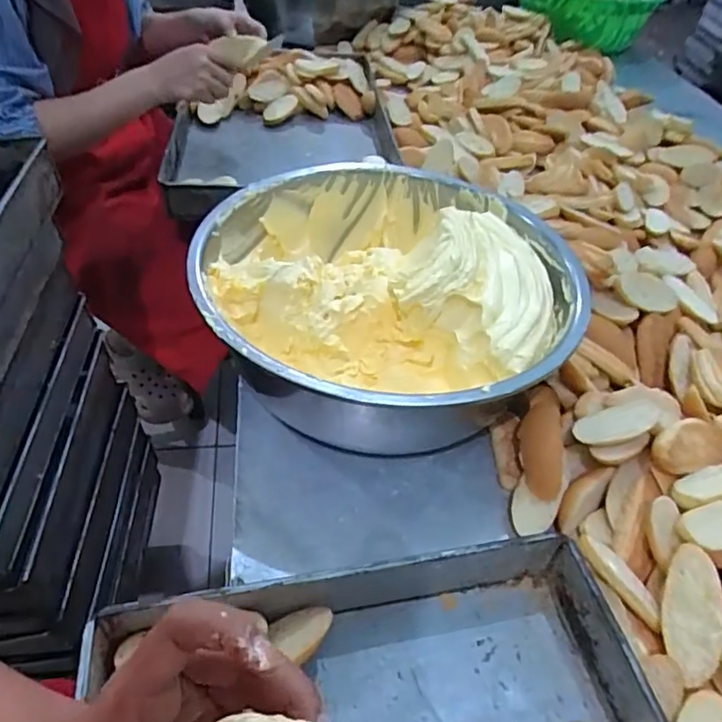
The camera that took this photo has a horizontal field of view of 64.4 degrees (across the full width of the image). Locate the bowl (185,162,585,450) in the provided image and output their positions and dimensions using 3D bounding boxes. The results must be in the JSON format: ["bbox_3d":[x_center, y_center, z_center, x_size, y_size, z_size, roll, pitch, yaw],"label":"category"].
[{"bbox_3d":[0.023,-0.072,0.613,0.373,0.137,0.374,3,45,-3],"label":"bowl"}]

